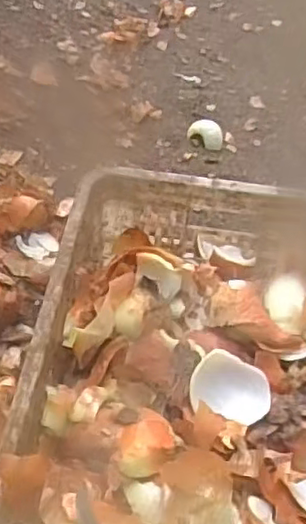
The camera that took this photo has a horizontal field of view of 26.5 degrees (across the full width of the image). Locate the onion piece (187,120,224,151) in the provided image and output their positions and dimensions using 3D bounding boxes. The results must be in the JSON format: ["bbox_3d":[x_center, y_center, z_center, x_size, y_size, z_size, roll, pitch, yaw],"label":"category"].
[{"bbox_3d":[0.102,-0.244,1.243,0.068,0.032,0.052,14,51,8],"label":"onion piece"}]

